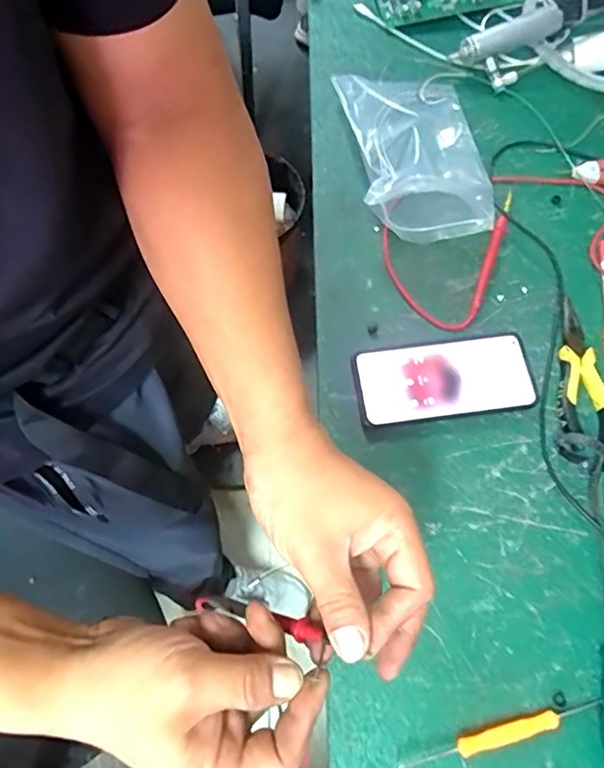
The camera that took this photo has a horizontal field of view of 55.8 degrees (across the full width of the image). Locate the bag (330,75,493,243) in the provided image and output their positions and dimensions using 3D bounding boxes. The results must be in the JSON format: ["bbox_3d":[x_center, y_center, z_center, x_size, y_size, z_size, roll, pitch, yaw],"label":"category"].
[{"bbox_3d":[0.120,-0.260,0.600,0.138,0.078,0.230,-5,67,-1],"label":"bag"}]

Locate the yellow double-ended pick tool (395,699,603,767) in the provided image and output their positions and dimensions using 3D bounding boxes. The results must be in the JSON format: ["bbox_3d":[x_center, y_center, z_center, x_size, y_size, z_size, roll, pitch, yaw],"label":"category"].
[{"bbox_3d":[0.146,0.258,0.421,0.161,0.015,0.013,-15,68,-5],"label":"yellow double-ended pick tool"}]

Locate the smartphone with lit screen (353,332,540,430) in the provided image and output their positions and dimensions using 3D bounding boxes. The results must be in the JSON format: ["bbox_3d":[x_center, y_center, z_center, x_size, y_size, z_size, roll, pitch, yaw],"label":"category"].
[{"bbox_3d":[0.131,-0.005,0.527,0.160,0.016,0.077,-9,68,-2],"label":"smartphone with lit screen"}]

